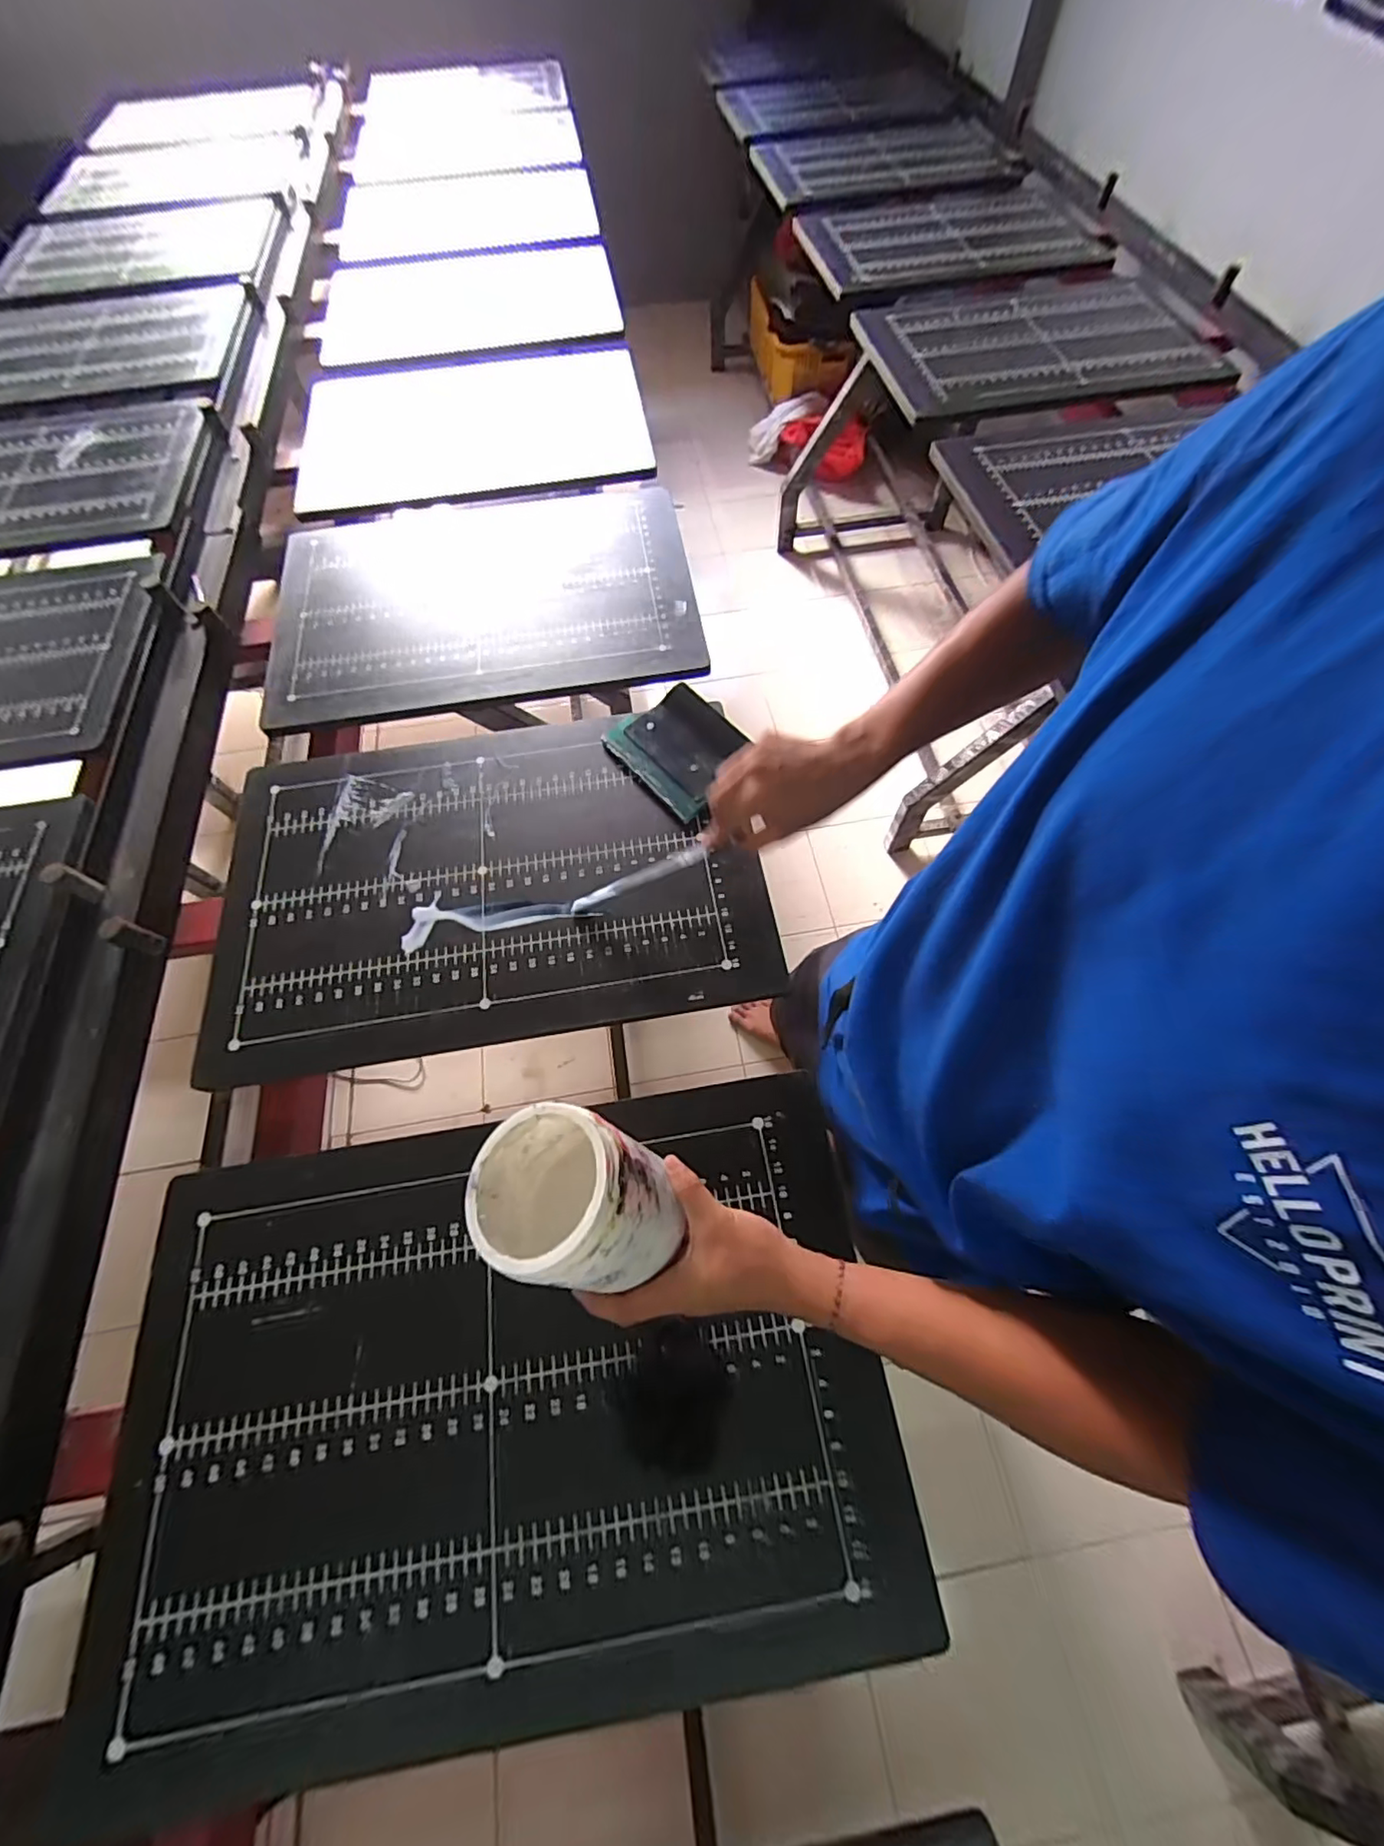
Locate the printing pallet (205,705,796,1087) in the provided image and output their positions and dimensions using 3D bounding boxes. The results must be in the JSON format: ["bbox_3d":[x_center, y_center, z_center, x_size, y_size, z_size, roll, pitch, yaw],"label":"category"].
[{"bbox_3d":[-0.227,-0.066,0.689,0.585,0.019,0.397,-9,63,-2],"label":"printing pallet"}]

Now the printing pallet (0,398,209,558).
[{"bbox_3d":[-1.189,-0.782,1.062,0.674,0.025,0.460,-6,63,-1],"label":"printing pallet"}]

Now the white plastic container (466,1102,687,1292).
[{"bbox_3d":[-0.075,0.190,0.420,0.112,0.140,0.100,19,68,34],"label":"white plastic container"}]

